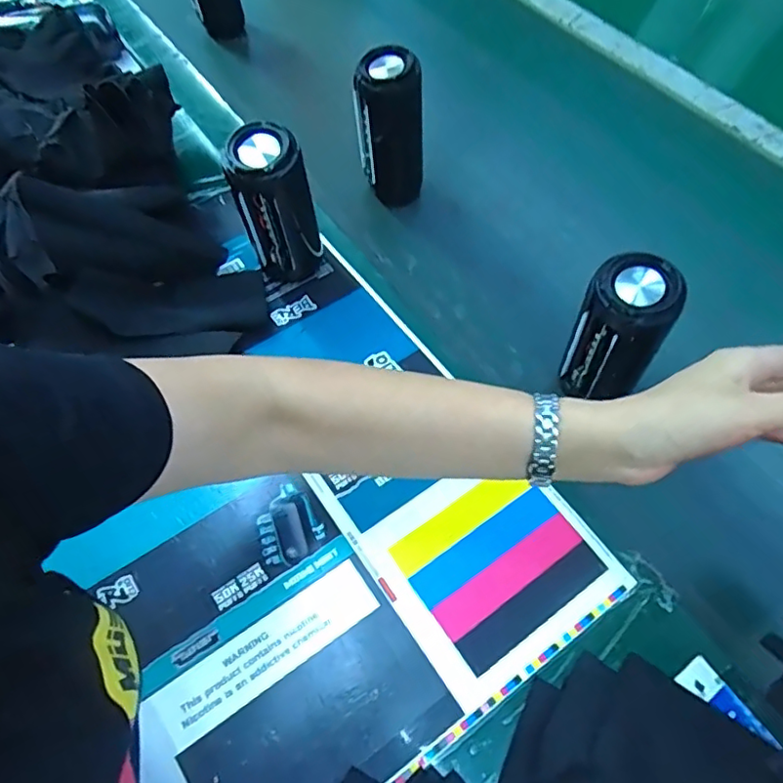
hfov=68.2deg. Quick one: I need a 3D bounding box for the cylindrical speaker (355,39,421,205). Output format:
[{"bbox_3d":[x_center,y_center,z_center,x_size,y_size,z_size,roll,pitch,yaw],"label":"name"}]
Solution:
[{"bbox_3d":[-0.004,-0.264,0.594,0.059,0.150,0.050,39,68,17],"label":"cylindrical speaker"}]

